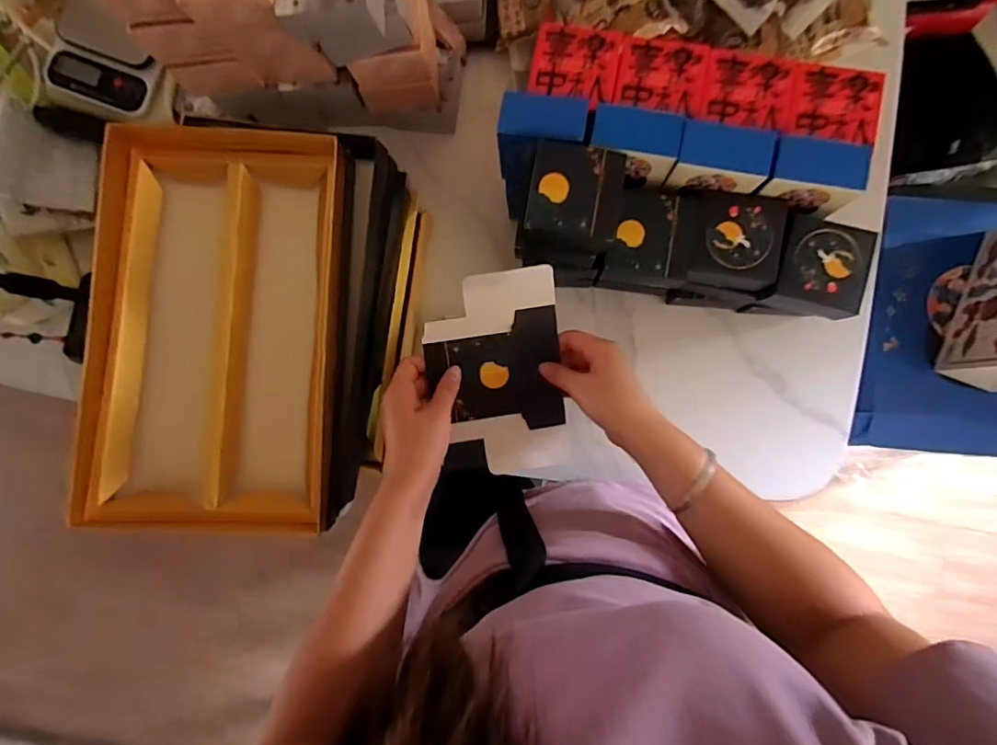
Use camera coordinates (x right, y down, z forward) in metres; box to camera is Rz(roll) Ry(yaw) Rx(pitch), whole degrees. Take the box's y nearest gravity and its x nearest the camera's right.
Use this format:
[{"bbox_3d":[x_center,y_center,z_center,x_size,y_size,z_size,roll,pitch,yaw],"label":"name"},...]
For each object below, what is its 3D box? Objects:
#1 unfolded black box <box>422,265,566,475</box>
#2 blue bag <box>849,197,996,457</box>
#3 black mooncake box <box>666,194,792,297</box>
[{"bbox_3d":[-0.001,0.005,0.504,0.123,0.011,0.196,-8,107,-2],"label":"unfolded black box"},{"bbox_3d":[0.809,-0.085,0.924,0.348,0.071,0.455,5,88,4],"label":"blue bag"},{"bbox_3d":[0.236,-0.135,0.554,0.109,0.053,0.096,6,88,4],"label":"black mooncake box"}]

